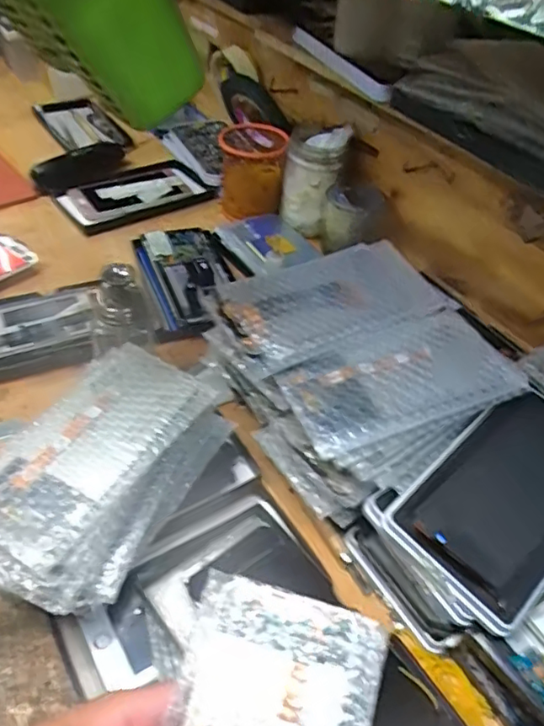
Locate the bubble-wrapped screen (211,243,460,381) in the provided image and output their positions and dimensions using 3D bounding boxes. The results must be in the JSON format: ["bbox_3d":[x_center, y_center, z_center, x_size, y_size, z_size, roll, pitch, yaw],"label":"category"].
[{"bbox_3d":[0.051,-0.051,0.471,0.182,0.024,0.092,-20,51,-24],"label":"bubble-wrapped screen"}]

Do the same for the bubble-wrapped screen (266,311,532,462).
[{"bbox_3d":[0.097,0.011,0.433,0.175,0.012,0.087,-16,54,-18],"label":"bubble-wrapped screen"}]

